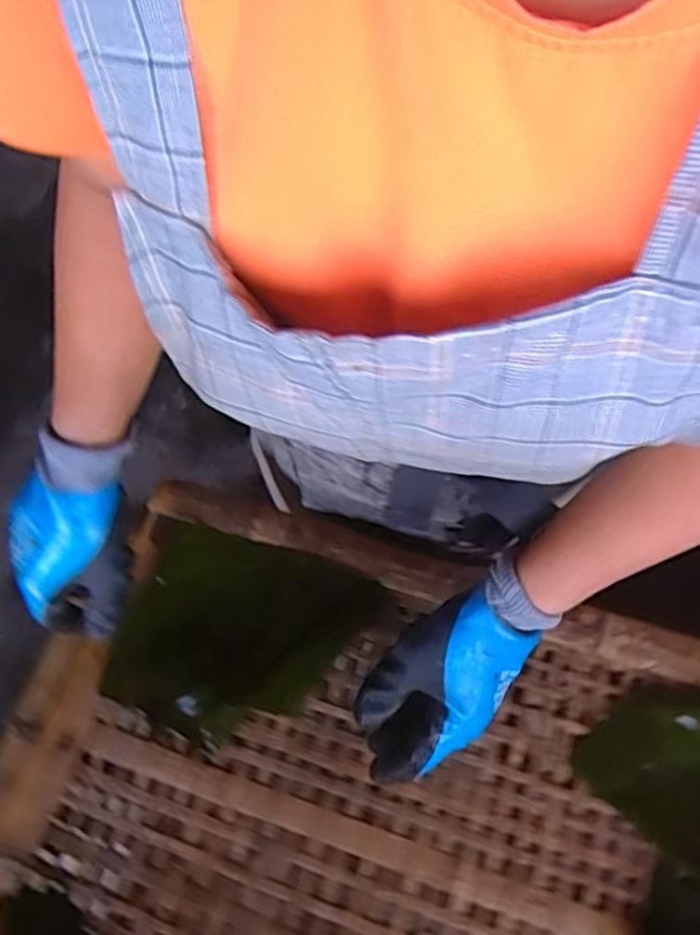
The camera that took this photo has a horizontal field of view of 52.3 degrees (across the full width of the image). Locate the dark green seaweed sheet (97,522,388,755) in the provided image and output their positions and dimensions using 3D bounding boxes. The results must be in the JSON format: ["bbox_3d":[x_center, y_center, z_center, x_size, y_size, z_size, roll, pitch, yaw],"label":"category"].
[{"bbox_3d":[-0.091,0.135,0.580,0.183,0.031,0.167,21,69,10],"label":"dark green seaweed sheet"}]

